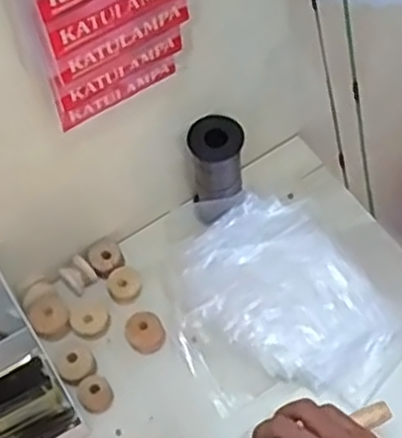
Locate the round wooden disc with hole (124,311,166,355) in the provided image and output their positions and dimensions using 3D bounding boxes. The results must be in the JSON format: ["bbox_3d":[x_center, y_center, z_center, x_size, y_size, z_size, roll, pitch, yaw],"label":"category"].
[{"bbox_3d":[-0.051,0.105,0.701,0.032,0.028,0.035,-2,61,3],"label":"round wooden disc with hole"}]

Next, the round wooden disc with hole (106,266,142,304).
[{"bbox_3d":[-0.072,0.062,0.718,0.032,0.014,0.031,-2,61,3],"label":"round wooden disc with hole"}]

